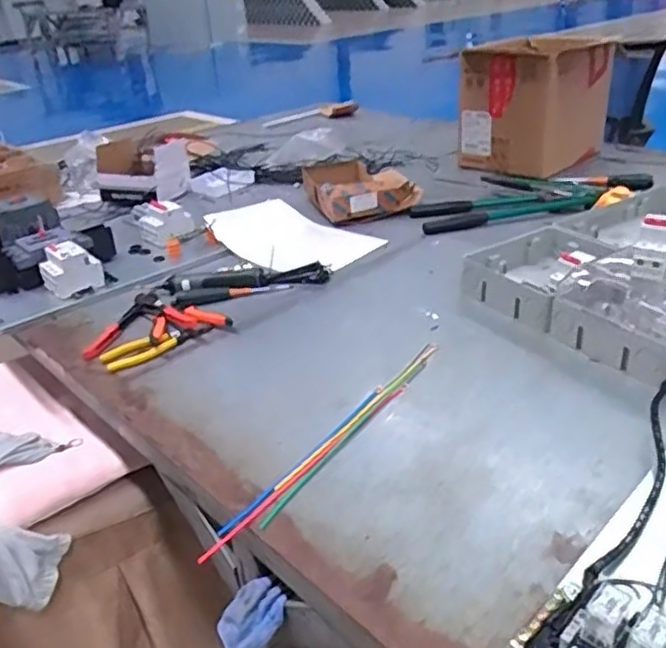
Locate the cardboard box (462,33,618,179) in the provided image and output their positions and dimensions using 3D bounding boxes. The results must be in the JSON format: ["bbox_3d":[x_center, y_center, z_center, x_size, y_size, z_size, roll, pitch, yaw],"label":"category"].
[{"bbox_3d":[0.489,-0.531,1.584,0.345,0.279,0.227,-27,36,-35],"label":"cardboard box"}]

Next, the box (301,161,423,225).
[{"bbox_3d":[0.054,-0.300,1.444,0.218,0.068,0.263,-10,29,-10],"label":"box"}]

